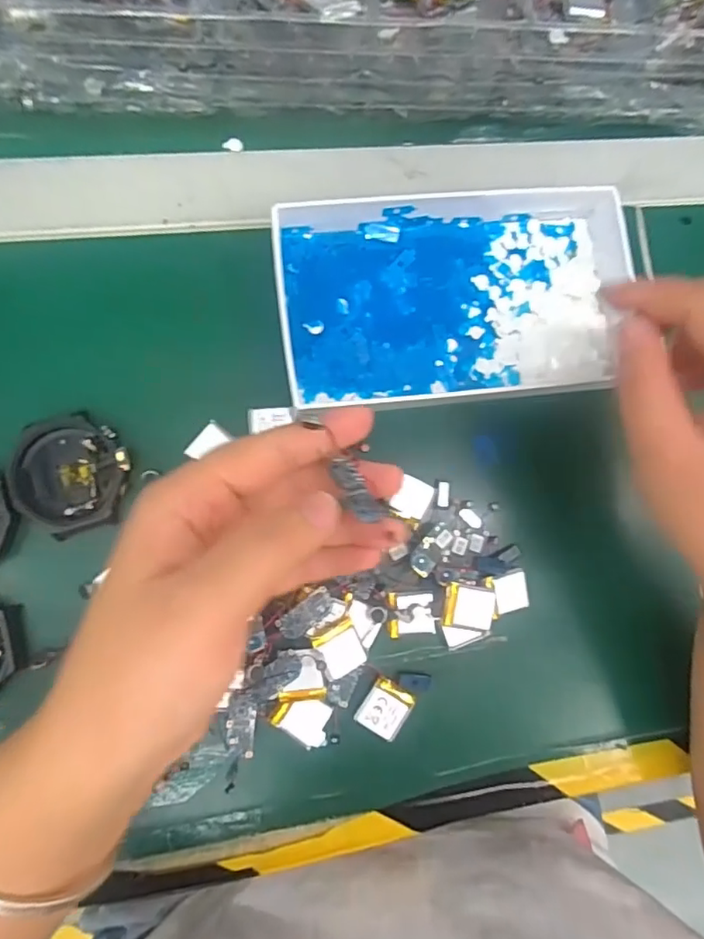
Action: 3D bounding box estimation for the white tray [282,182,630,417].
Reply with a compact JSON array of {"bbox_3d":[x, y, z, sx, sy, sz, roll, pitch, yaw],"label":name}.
[{"bbox_3d":[0.056,-0.087,0.281,0.182,0.026,0.102,-6,86,-8],"label":"white tray"}]

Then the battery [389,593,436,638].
[{"bbox_3d":[0.029,0.070,0.267,0.022,0.006,0.020,-2,85,-8],"label":"battery"}]

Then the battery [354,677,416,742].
[{"bbox_3d":[0.016,0.113,0.264,0.022,0.004,0.023,35,82,-3],"label":"battery"}]

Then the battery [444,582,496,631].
[{"bbox_3d":[0.056,0.066,0.268,0.023,0.009,0.020,7,84,-7],"label":"battery"}]

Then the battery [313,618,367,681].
[{"bbox_3d":[-0.005,0.083,0.258,0.021,0.004,0.021,-25,92,-23],"label":"battery"}]

